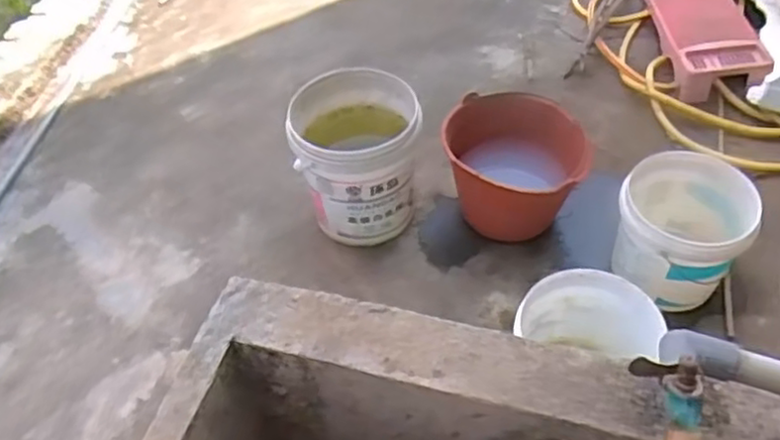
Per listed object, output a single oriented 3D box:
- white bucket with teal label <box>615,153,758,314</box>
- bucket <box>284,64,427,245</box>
[{"bbox_3d":[0.626,0.024,1.480,0.258,0.222,0.282,-3,51,3],"label":"white bucket with teal label"},{"bbox_3d":[-0.073,-0.145,1.638,0.285,0.299,0.290,-3,51,3],"label":"bucket"}]

